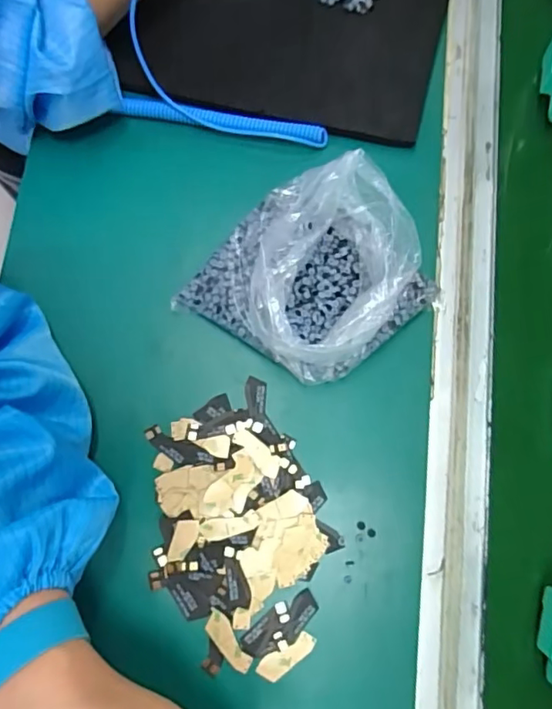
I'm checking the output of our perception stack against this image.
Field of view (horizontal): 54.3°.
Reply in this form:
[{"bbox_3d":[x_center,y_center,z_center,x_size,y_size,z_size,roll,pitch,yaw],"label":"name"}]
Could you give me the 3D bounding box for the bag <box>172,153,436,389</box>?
[{"bbox_3d":[0.022,-0.052,0.339,0.148,0.053,0.124,-36,81,-7],"label":"bag"}]

